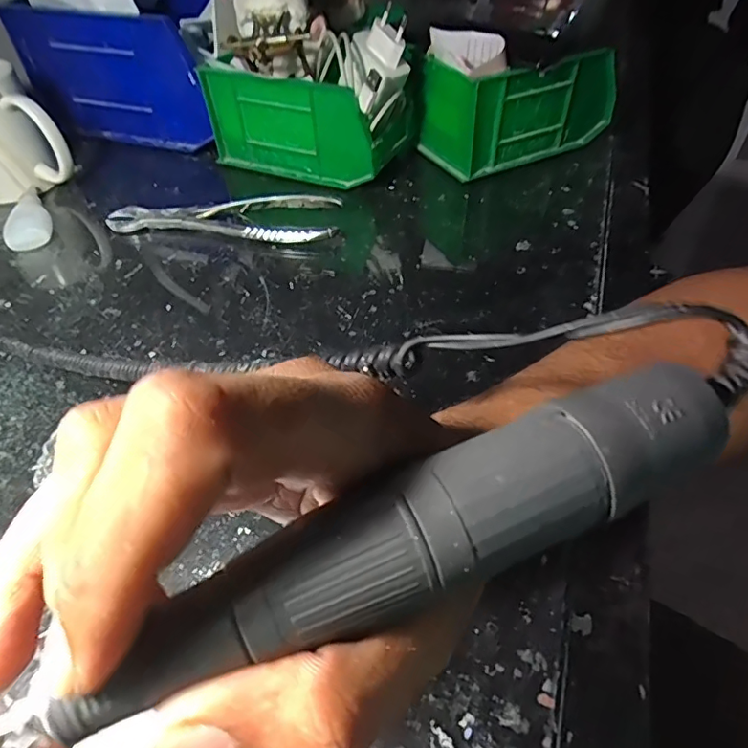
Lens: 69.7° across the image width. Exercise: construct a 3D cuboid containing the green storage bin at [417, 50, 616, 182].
[{"bbox_3d":[0.137,-0.249,0.501,0.169,0.087,0.080,-20,49,-16],"label":"green storage bin"}]

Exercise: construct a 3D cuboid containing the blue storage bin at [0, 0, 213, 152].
[{"bbox_3d":[-0.231,-0.317,0.555,0.216,0.122,0.120,15,49,15],"label":"blue storage bin"}]

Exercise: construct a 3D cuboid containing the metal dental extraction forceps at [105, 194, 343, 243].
[{"bbox_3d":[-0.127,-0.130,0.444,0.195,0.023,0.040,4,47,6],"label":"metal dental extraction forceps"}]

